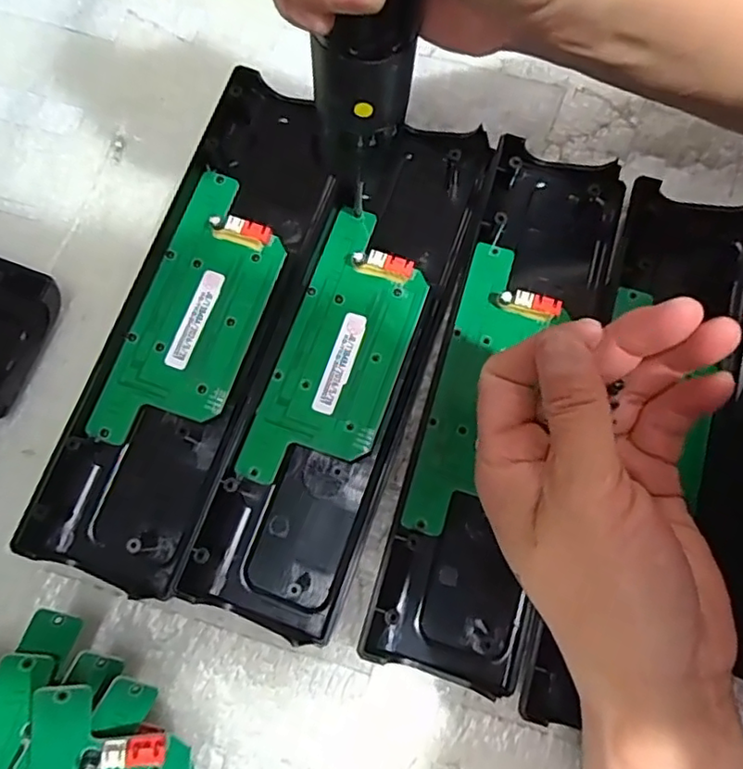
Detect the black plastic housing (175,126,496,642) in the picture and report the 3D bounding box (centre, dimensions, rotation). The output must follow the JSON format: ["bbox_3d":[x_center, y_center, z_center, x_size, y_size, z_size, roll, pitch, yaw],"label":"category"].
[{"bbox_3d":[-0.008,-0.014,0.277,0.067,0.014,0.243,21,78,4],"label":"black plastic housing"}]

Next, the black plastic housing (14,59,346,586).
[{"bbox_3d":[-0.082,-0.031,0.275,0.071,0.025,0.237,19,78,4],"label":"black plastic housing"}]

